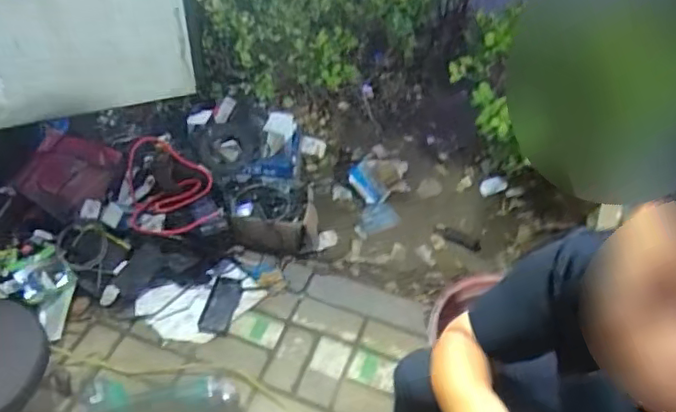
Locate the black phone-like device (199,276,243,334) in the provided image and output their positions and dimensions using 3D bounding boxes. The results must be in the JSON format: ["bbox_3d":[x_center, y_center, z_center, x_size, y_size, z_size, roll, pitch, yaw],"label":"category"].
[{"bbox_3d":[-0.332,0.283,1.648,0.083,0.014,0.173,16,57,0],"label":"black phone-like device"}]

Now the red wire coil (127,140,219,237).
[{"bbox_3d":[-0.507,-0.073,1.768,0.259,0.083,0.362,-9,47,-11],"label":"red wire coil"}]

